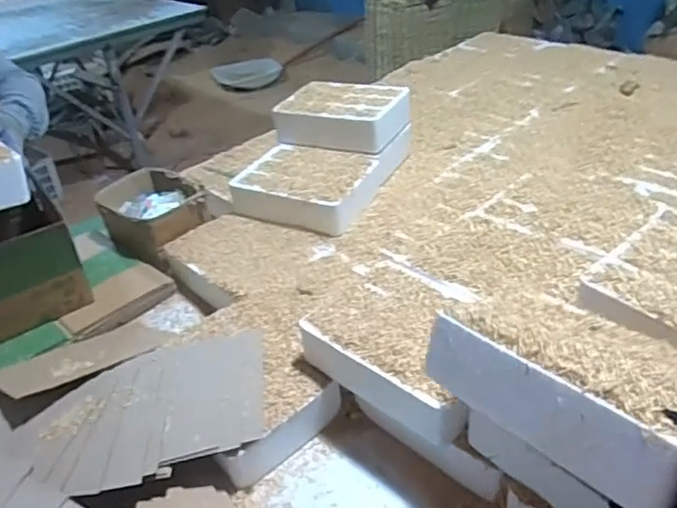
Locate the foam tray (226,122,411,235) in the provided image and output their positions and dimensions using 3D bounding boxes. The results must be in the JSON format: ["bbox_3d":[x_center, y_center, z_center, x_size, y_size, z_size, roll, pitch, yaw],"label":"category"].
[{"bbox_3d":[-0.030,-0.181,1.244,0.256,0.073,0.378,11,38,23],"label":"foam tray"}]

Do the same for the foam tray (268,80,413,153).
[{"bbox_3d":[0.012,-0.301,1.280,0.252,0.070,0.204,14,39,26],"label":"foam tray"}]

